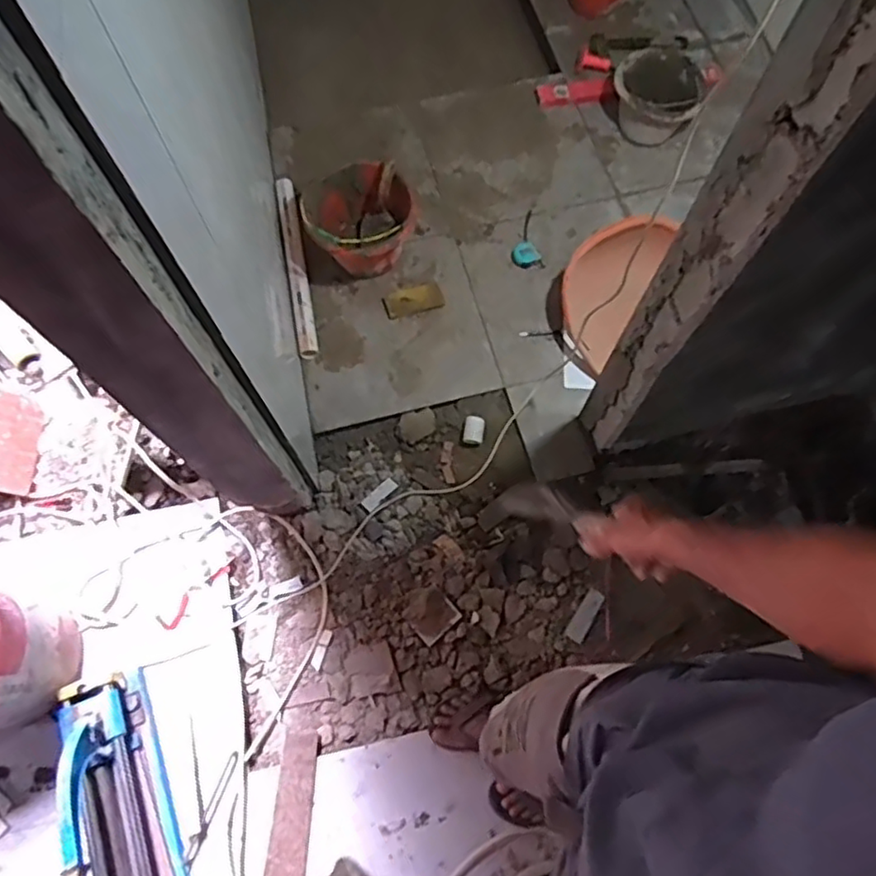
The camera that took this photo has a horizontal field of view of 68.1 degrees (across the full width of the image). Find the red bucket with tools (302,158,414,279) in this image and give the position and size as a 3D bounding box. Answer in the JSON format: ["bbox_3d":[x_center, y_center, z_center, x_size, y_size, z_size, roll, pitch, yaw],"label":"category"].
[{"bbox_3d":[-0.210,-0.576,1.723,0.283,0.214,0.264,0,69,0],"label":"red bucket with tools"}]

